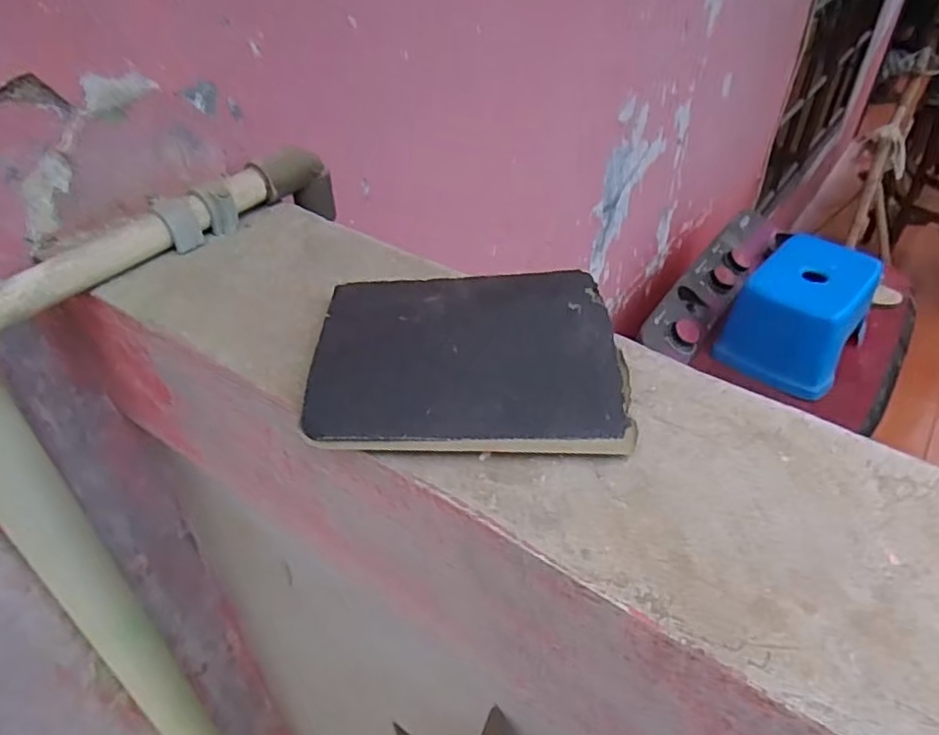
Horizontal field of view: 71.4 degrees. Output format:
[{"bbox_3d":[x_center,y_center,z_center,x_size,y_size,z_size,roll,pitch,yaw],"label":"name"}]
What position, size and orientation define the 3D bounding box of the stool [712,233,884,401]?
[{"bbox_3d":[0.619,-0.106,1.214,0.202,0.154,0.264,29,49,30],"label":"stool"}]

